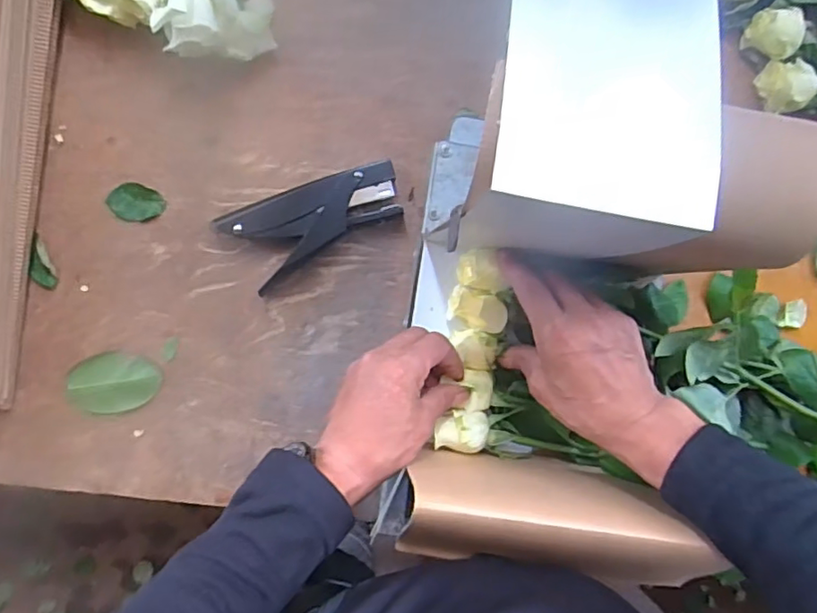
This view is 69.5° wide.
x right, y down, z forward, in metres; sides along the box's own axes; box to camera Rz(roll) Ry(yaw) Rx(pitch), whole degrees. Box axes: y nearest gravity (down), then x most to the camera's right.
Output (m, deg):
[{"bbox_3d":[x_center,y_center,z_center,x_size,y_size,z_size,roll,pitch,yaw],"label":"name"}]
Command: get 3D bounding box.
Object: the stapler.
[{"bbox_3d":[-0.079,-0.075,0.506,0.146,0.027,0.069,-25,95,-3],"label":"stapler"}]

